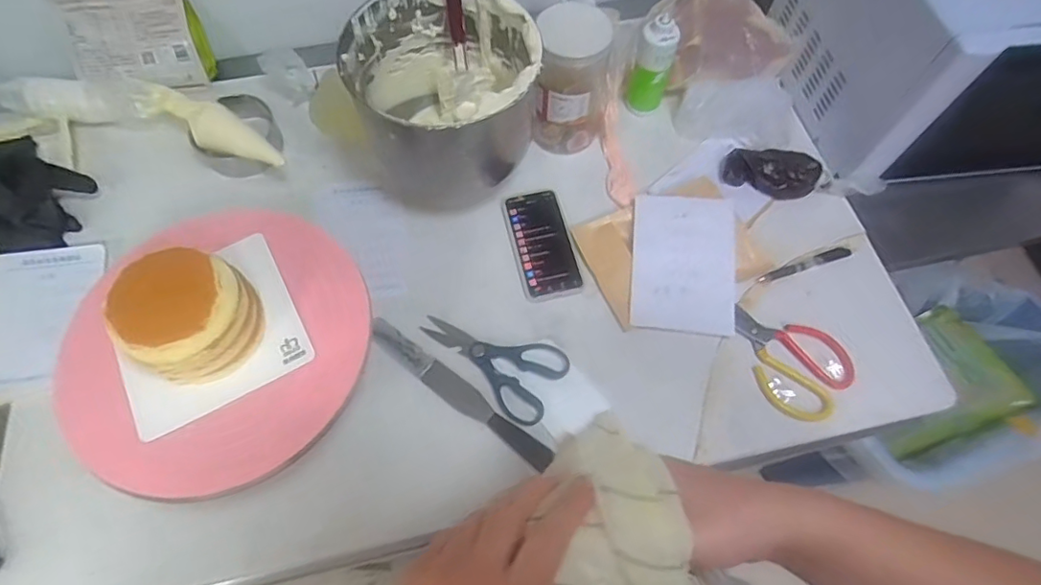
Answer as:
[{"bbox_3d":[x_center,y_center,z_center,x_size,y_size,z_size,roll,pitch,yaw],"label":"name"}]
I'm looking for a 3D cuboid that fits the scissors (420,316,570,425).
[{"bbox_3d":[-0.039,0.078,0.670,0.180,0.016,0.097,29,68,12],"label":"scissors"}]

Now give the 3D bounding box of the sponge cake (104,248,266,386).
[{"bbox_3d":[-0.291,0.021,0.489,0.094,0.080,0.104,-14,66,-8],"label":"sponge cake"}]

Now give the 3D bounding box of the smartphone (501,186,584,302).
[{"bbox_3d":[0.029,-0.068,0.738,0.081,0.006,0.166,-13,66,-7],"label":"smartphone"}]

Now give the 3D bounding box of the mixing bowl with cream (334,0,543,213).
[{"bbox_3d":[-0.091,-0.241,0.700,0.216,0.194,0.202,0,65,-1],"label":"mixing bowl with cream"}]

